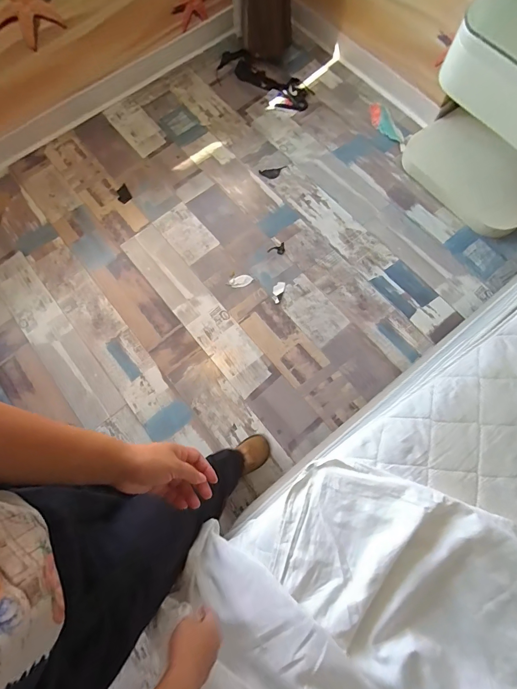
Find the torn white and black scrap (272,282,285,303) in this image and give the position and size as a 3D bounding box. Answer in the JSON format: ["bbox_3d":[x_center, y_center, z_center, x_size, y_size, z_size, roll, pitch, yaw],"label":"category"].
[{"bbox_3d":[0.075,-0.207,1.363,0.040,0.011,0.095,19,77,5],"label":"torn white and black scrap"}]

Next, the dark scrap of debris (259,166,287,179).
[{"bbox_3d":[0.064,-0.756,1.533,0.119,0.011,0.052,-4,76,0],"label":"dark scrap of debris"}]

